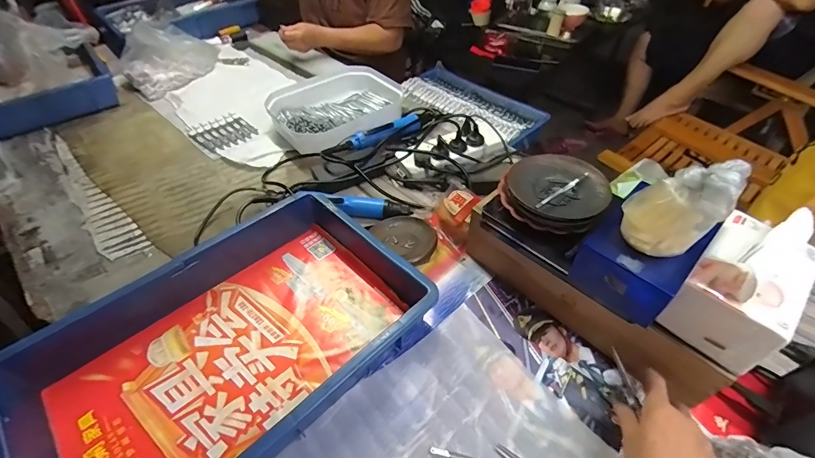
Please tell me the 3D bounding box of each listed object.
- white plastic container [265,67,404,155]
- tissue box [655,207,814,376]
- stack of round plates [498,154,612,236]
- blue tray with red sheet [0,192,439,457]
[{"bbox_3d":[-0.149,-0.267,0.851,0.278,0.079,0.278,0,47,0],"label":"white plastic container"},{"bbox_3d":[0.334,0.050,0.378,0.086,0.111,0.128,35,56,29],"label":"tissue box"},{"bbox_3d":[0.184,-0.049,0.470,0.113,0.029,0.122,32,55,27],"label":"stack of round plates"},{"bbox_3d":[-0.208,0.141,0.462,0.433,0.086,0.280,-36,56,-28],"label":"blue tray with red sheet"}]

